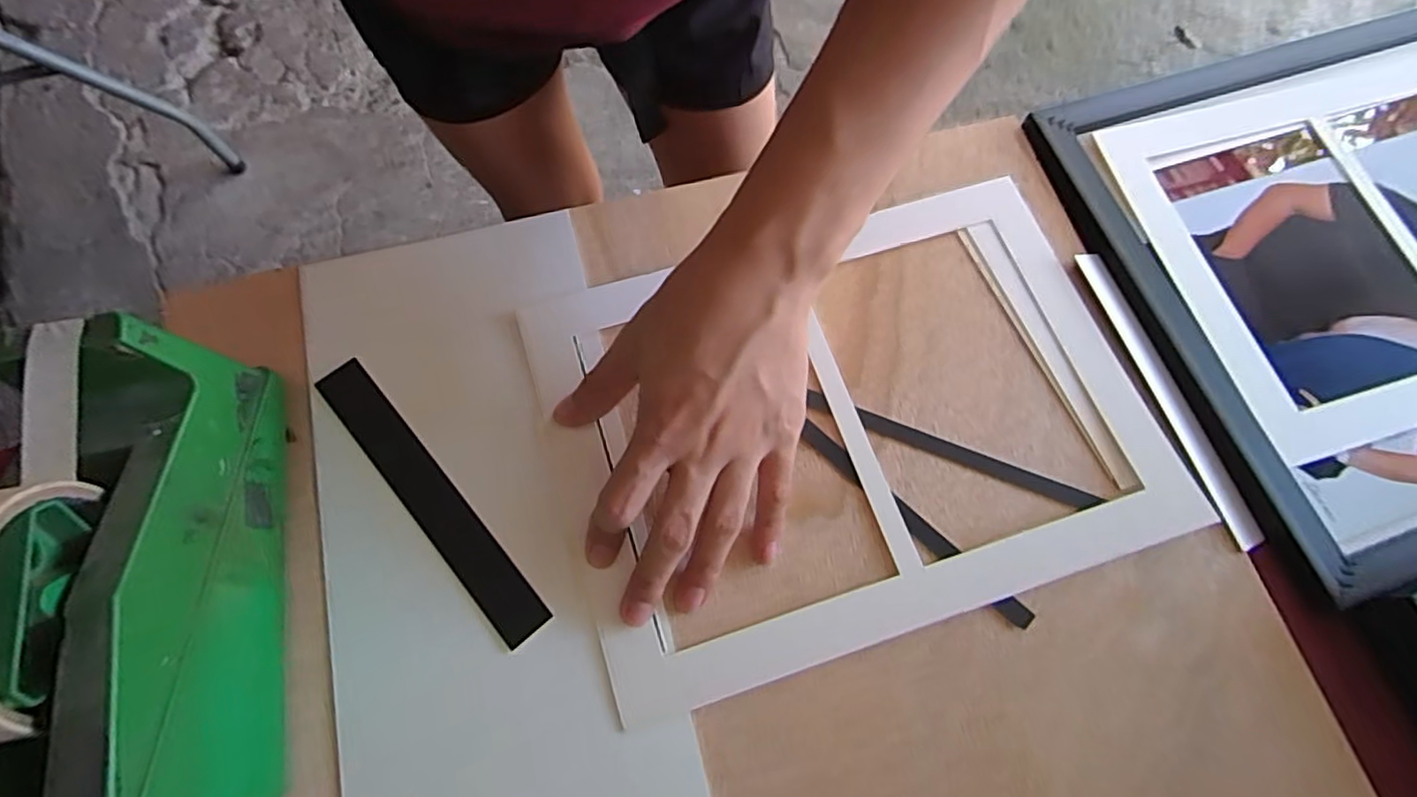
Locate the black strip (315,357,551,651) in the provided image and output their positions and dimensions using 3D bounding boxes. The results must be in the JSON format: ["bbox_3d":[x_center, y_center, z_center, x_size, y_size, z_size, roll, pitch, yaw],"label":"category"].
[{"bbox_3d":[-0.141,0.049,0.325,0.025,0.004,0.171,-39,76,-14],"label":"black strip"}]

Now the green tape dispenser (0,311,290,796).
[{"bbox_3d":[-0.233,0.071,0.254,0.078,0.119,0.193,-13,72,-6],"label":"green tape dispenser"}]

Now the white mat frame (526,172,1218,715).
[{"bbox_3d":[0.073,0.008,0.348,0.308,0.009,0.222,-17,72,-7],"label":"white mat frame"}]

